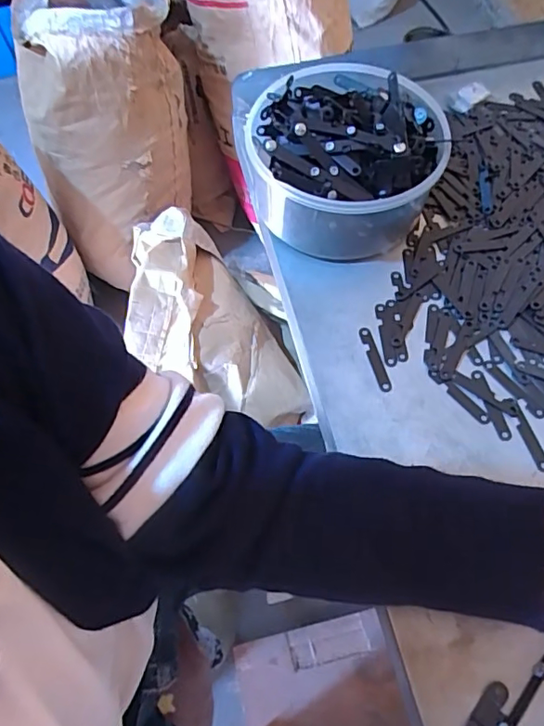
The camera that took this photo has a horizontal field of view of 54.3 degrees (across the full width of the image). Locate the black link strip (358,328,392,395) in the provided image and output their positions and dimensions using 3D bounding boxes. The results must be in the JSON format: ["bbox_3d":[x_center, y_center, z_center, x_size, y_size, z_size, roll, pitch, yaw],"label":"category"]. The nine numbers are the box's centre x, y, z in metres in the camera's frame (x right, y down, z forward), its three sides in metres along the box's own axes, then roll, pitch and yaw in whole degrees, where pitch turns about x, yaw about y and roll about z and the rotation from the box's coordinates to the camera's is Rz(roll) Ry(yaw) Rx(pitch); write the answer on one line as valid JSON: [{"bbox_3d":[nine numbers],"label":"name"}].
[{"bbox_3d":[0.075,-0.002,0.386,0.009,0.004,0.052,-13,65,-7],"label":"black link strip"}]

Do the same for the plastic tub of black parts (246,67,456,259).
[{"bbox_3d":[0.056,-0.159,0.412,0.139,0.081,0.143,0,64,0],"label":"plastic tub of black parts"}]

